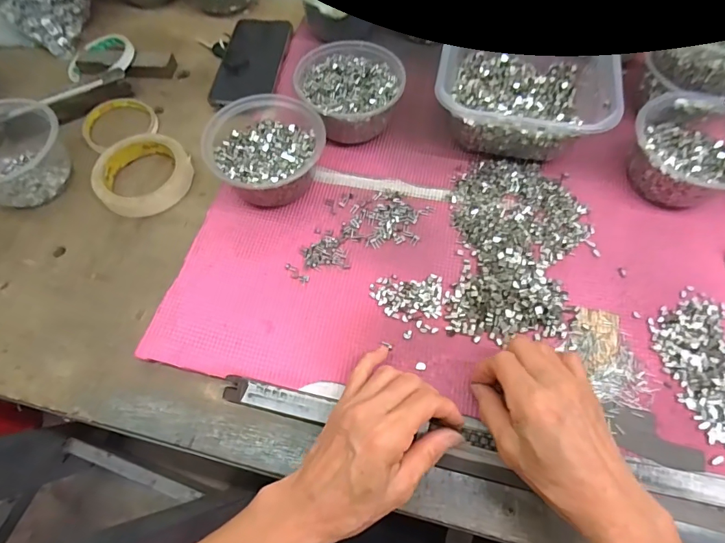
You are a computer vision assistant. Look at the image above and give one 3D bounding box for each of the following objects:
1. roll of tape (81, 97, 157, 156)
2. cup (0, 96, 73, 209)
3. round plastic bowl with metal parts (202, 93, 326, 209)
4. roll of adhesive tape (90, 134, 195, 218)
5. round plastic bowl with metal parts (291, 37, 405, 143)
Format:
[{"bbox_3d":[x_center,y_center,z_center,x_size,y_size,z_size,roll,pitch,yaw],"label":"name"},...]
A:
[{"bbox_3d":[-0.293,-0.181,0.523,0.082,0.013,0.082,0,62,1],"label":"roll of tape"},{"bbox_3d":[-0.377,-0.128,0.460,0.114,0.058,0.112,0,62,1],"label":"cup"},{"bbox_3d":[-0.097,-0.120,0.441,0.108,0.061,0.116,0,62,1],"label":"round plastic bowl with metal parts"},{"bbox_3d":[-0.238,-0.105,0.466,0.092,0.021,0.095,0,62,1],"label":"roll of adhesive tape"},{"bbox_3d":[-0.013,-0.195,0.481,0.110,0.060,0.114,0,62,1],"label":"round plastic bowl with metal parts"}]

